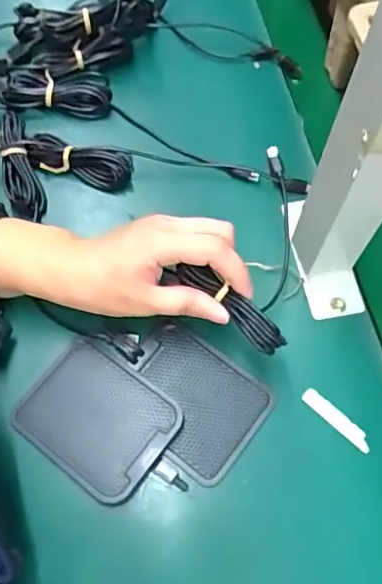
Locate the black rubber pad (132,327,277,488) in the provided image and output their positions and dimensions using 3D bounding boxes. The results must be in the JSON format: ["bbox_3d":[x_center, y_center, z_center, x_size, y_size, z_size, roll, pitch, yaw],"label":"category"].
[{"bbox_3d":[-0.001,0.076,0.400,0.098,0.009,0.079,33,71,12],"label":"black rubber pad"}]

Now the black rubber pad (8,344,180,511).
[{"bbox_3d":[-0.063,0.086,0.391,0.099,0.011,0.079,35,72,13],"label":"black rubber pad"}]

